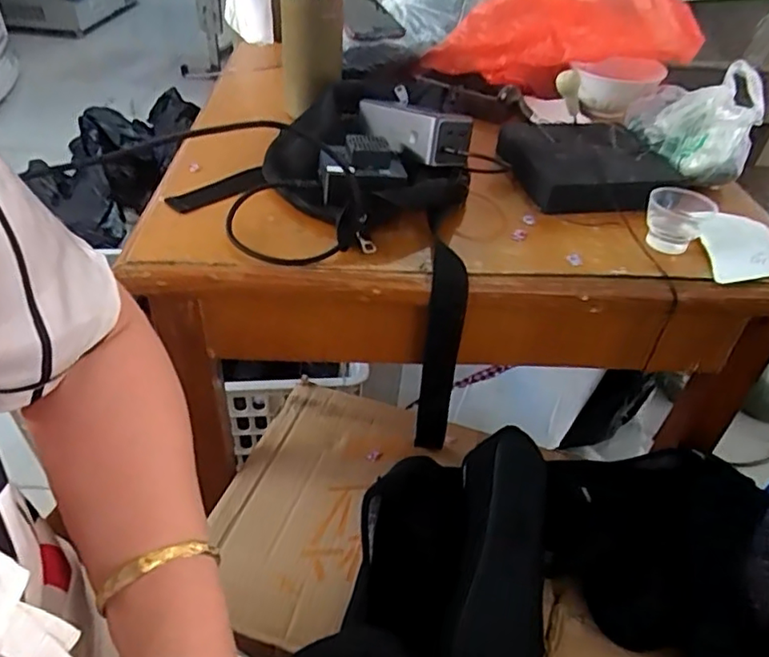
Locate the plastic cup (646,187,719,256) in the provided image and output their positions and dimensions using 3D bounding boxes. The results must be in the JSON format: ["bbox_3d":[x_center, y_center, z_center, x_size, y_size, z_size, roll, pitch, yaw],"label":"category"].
[{"bbox_3d":[0.266,-0.099,0.543,0.051,0.046,0.053,33,49,28],"label":"plastic cup"}]

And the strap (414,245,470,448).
[{"bbox_3d":[0.053,0.035,0.578,0.035,0.247,0.024,7,41,2],"label":"strap"}]

